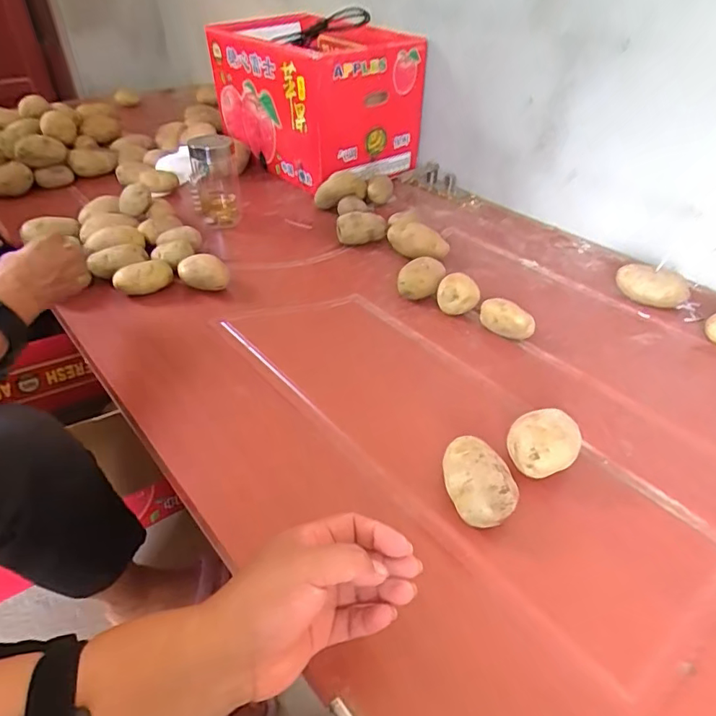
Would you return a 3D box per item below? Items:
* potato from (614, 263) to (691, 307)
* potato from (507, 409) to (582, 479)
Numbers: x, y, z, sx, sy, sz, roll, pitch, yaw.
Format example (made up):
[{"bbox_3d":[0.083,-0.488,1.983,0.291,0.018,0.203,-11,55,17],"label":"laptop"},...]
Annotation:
[{"bbox_3d":[0.419,-0.101,0.734,0.096,0.048,0.043,16,43,18],"label":"potato"},{"bbox_3d":[0.175,0.086,0.491,0.060,0.051,0.059,0,40,0],"label":"potato"}]

